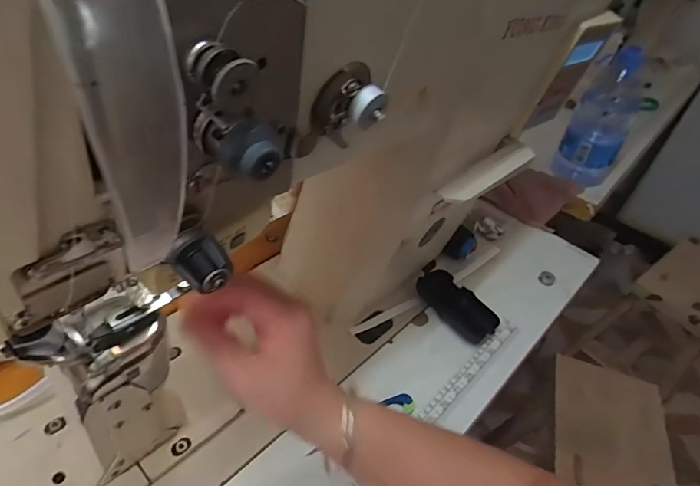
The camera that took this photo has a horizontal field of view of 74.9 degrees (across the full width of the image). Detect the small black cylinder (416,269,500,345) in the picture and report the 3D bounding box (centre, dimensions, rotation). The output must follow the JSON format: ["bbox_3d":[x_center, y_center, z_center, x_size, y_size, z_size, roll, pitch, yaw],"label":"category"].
[{"bbox_3d":[0.135,0.084,0.595,0.049,0.037,0.116,-23,50,-31],"label":"small black cylinder"}]

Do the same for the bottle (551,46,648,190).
[{"bbox_3d":[0.469,-0.220,0.860,0.107,0.258,0.092,26,44,18],"label":"bottle"}]

